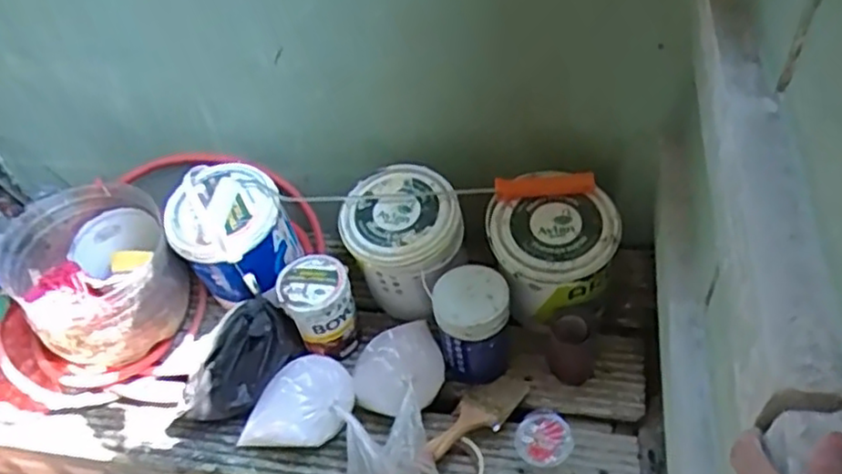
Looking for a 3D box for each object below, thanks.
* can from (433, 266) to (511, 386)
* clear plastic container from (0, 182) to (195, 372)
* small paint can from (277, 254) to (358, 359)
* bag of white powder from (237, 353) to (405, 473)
[{"bbox_3d":[0.075,0.132,1.045,0.104,0.172,0.110,-4,46,4],"label":"can"},{"bbox_3d":[-0.527,0.066,1.142,0.247,0.204,0.258,-24,48,-15],"label":"clear plastic container"},{"bbox_3d":[-0.159,0.117,1.104,0.105,0.150,0.101,-4,46,4],"label":"small paint can"},{"bbox_3d":[-0.153,0.291,0.982,0.183,0.102,0.237,-24,48,-15],"label":"bag of white powder"}]

